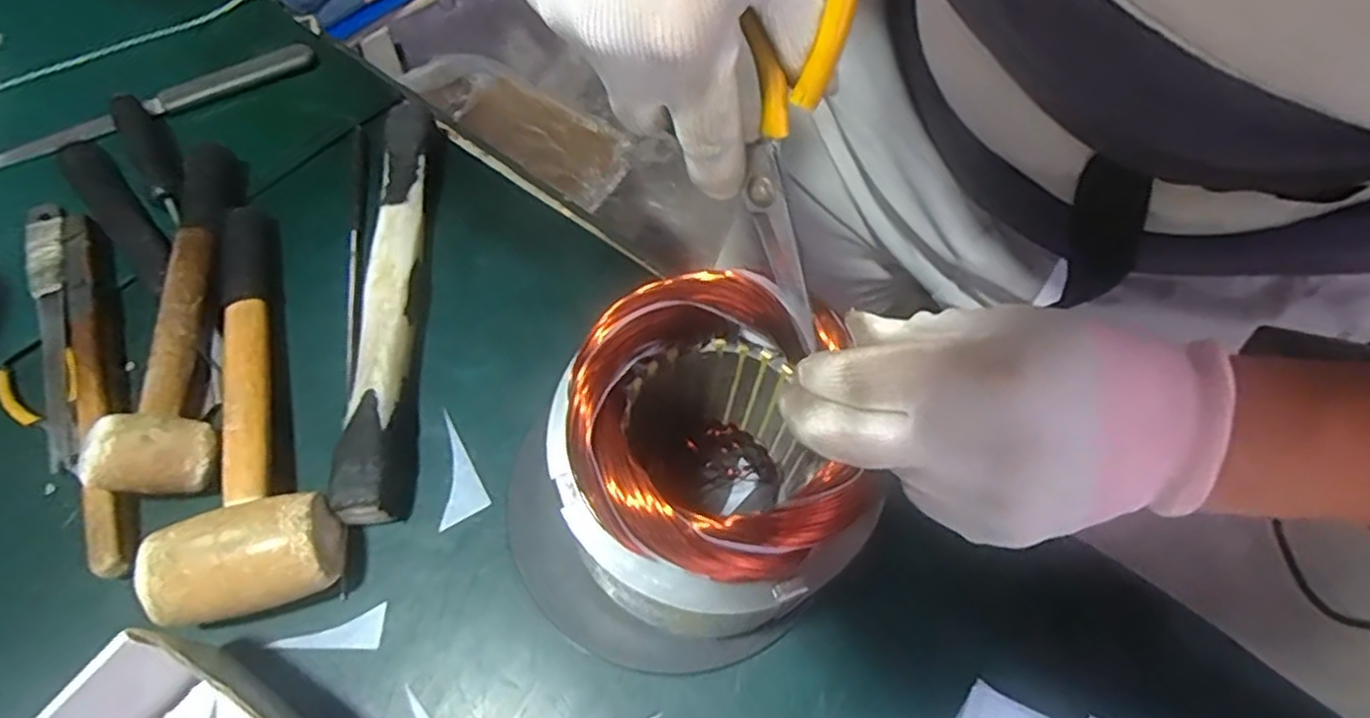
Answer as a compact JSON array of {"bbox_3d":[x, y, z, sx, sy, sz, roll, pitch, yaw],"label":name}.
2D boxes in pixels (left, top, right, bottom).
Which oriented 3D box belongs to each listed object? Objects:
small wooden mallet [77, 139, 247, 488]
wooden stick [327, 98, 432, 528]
[{"bbox_3d":[-0.328,-0.035,0.477,0.062,0.051,0.273,-8,63,-7],"label":"small wooden mallet"},{"bbox_3d":[-0.200,-0.050,0.501,0.035,0.037,0.323,-4,62,-5],"label":"wooden stick"}]

